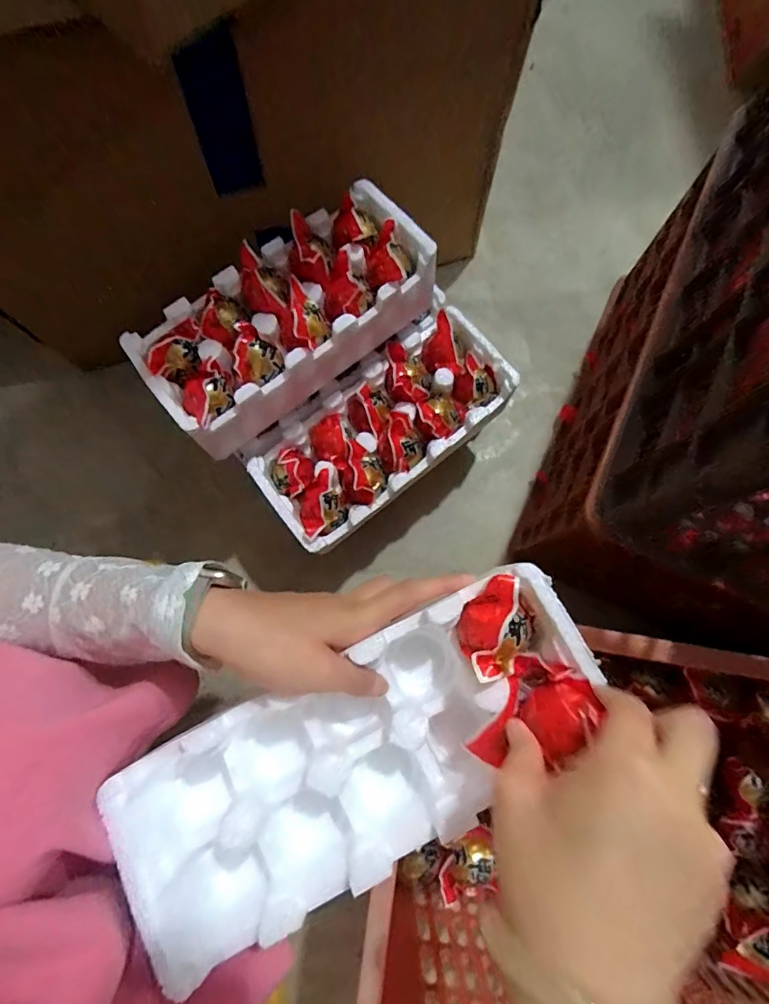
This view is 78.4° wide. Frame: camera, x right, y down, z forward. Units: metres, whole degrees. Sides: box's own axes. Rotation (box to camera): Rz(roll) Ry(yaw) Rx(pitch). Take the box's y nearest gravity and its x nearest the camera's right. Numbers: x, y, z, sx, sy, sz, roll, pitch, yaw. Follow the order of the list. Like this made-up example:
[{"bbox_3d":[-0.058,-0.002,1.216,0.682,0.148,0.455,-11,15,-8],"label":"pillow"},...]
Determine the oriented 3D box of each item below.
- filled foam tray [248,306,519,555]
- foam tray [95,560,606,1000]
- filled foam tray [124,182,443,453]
[{"bbox_3d":[-0.003,-0.083,0.518,0.290,0.052,0.145,-39,78,-9],"label":"filled foam tray"},{"bbox_3d":[-0.009,0.153,0.301,0.285,0.077,0.122,-29,77,-7],"label":"foam tray"},{"bbox_3d":[-0.095,-0.184,0.471,0.291,0.080,0.138,-40,78,-9],"label":"filled foam tray"}]

